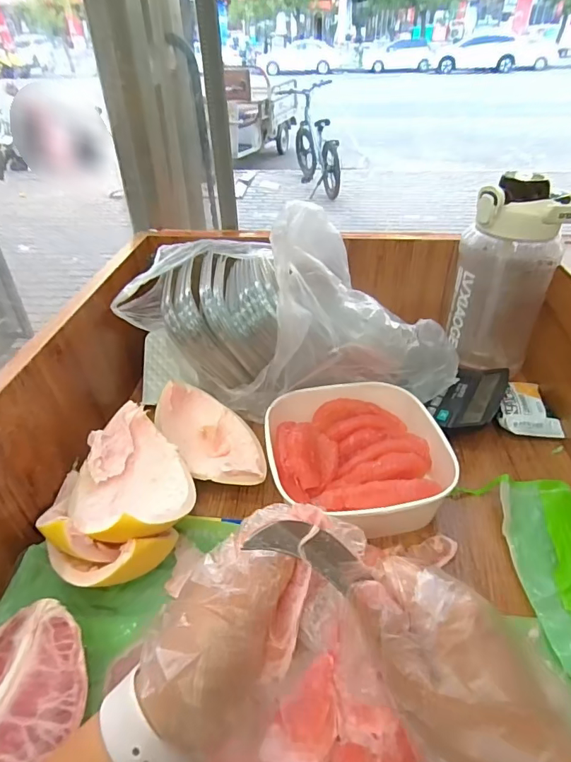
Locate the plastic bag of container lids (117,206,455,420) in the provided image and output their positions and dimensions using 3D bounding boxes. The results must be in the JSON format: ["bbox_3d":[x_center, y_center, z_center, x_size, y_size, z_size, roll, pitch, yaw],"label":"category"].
[{"bbox_3d":[0.003,-0.076,0.476,0.355,0.188,0.141,12,39,16],"label":"plastic bag of container lids"}]

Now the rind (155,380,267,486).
[{"bbox_3d":[-0.069,0.059,0.452,0.077,0.042,0.153,-26,44,-29],"label":"rind"}]

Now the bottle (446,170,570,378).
[{"bbox_3d":[0.258,-0.113,0.519,0.116,0.210,0.077,18,41,23],"label":"bottle"}]

